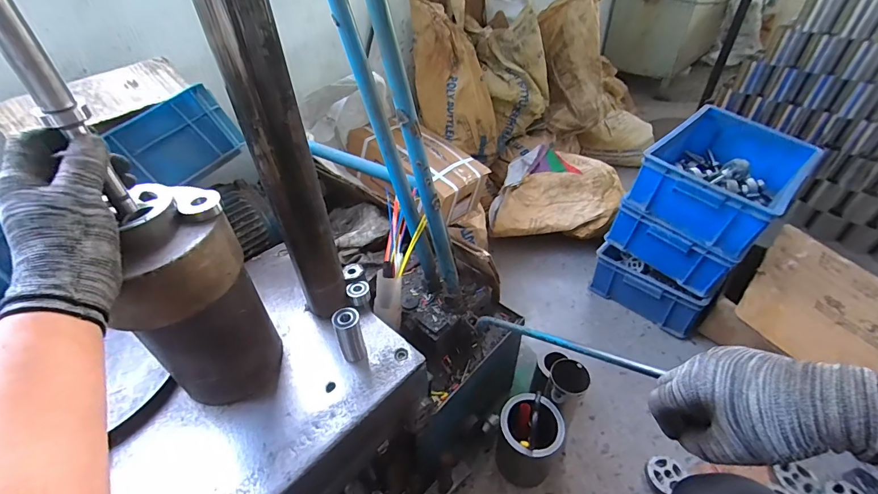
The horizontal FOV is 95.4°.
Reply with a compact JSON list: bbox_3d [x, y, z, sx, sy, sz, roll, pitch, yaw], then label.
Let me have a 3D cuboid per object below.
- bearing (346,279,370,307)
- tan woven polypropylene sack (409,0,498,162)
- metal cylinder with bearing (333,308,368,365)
[{"bbox_3d":[-0.128,0.073,0.638,0.034,0.024,0.035,-17,44,-16],"label":"bearing"},{"bbox_3d":[0.042,-0.541,1.265,0.206,0.568,0.139,-28,21,-26],"label":"tan woven polypropylene sack"},{"bbox_3d":[-0.122,0.121,0.548,0.033,0.077,0.030,-19,44,-18],"label":"metal cylinder with bearing"}]

